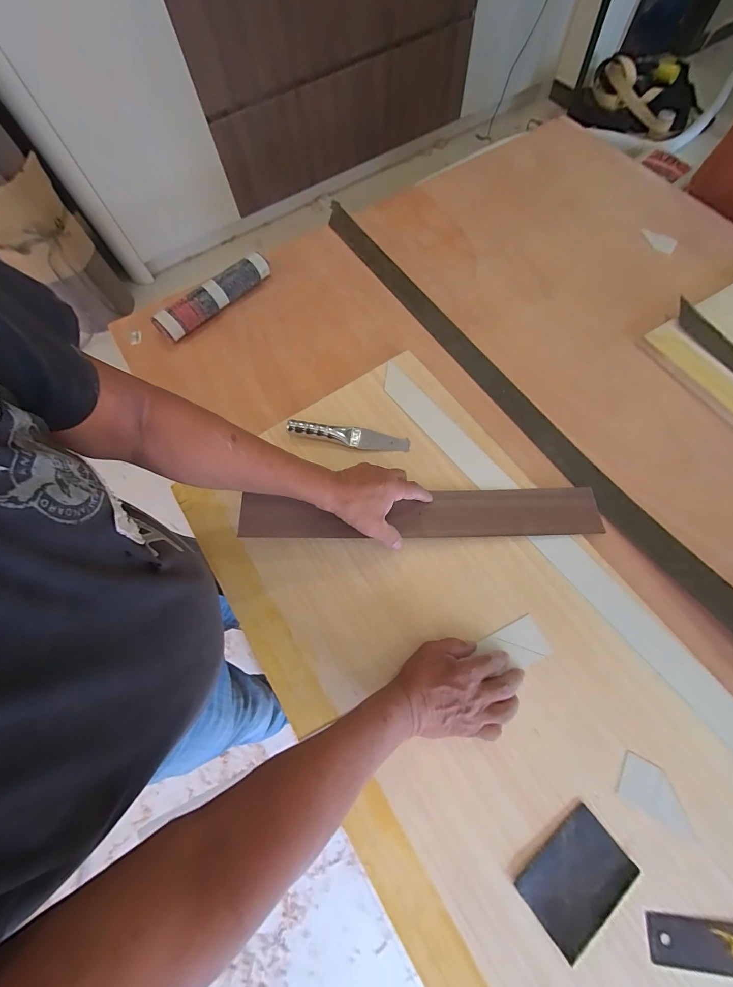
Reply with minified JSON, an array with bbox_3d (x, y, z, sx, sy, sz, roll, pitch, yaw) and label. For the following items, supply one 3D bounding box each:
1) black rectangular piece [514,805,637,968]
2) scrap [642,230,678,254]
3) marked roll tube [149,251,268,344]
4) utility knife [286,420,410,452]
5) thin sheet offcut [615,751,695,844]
[{"bbox_3d":[0.228,0.417,0.381,0.114,0.007,0.075,-37,73,-11],"label":"black rectangular piece"},{"bbox_3d":[0.595,-0.514,0.723,0.069,0.004,0.042,29,81,11],"label":"scrap"},{"bbox_3d":[-0.298,-0.385,0.692,0.246,0.047,0.054,-43,74,-13],"label":"marked roll tube"},{"bbox_3d":[-0.029,-0.096,0.571,0.195,0.021,0.033,11,70,6],"label":"utility knife"},{"bbox_3d":[0.334,0.345,0.405,0.081,0.004,0.051,25,72,11],"label":"thin sheet offcut"}]

